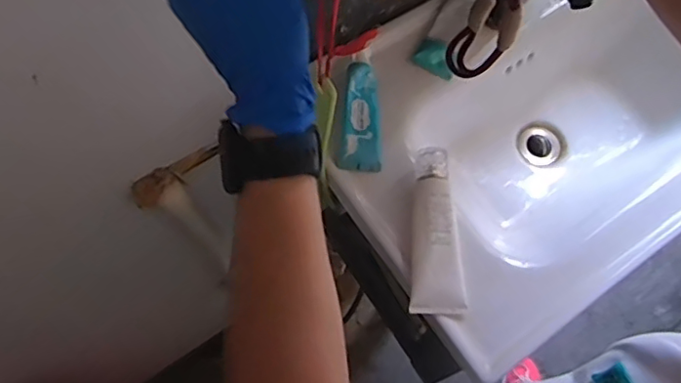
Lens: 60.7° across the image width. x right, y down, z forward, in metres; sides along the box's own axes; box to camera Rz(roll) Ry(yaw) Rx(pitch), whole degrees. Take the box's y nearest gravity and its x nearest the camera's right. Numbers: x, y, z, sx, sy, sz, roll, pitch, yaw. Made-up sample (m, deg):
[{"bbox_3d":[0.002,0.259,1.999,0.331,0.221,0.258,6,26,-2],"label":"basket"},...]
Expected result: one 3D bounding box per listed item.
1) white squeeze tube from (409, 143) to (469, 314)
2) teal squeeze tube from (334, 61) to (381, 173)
[{"bbox_3d":[0.098,0.038,0.604,0.058,0.034,0.170,-1,64,-3],"label":"white squeeze tube"},{"bbox_3d":[0.021,-0.084,0.659,0.049,0.022,0.125,2,80,-2],"label":"teal squeeze tube"}]

